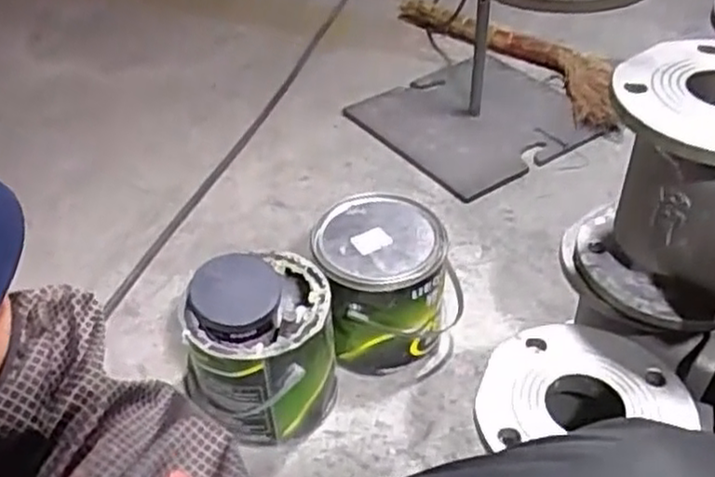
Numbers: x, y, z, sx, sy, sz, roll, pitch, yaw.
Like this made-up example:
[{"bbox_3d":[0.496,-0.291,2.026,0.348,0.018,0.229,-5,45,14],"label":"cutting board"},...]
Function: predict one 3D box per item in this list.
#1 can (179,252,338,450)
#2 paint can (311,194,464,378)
[{"bbox_3d":[-0.102,0.115,0.790,0.149,0.187,0.137,-1,42,1],"label":"can"},{"bbox_3d":[0.039,0.054,0.862,0.161,0.164,0.140,-9,42,-7],"label":"paint can"}]

